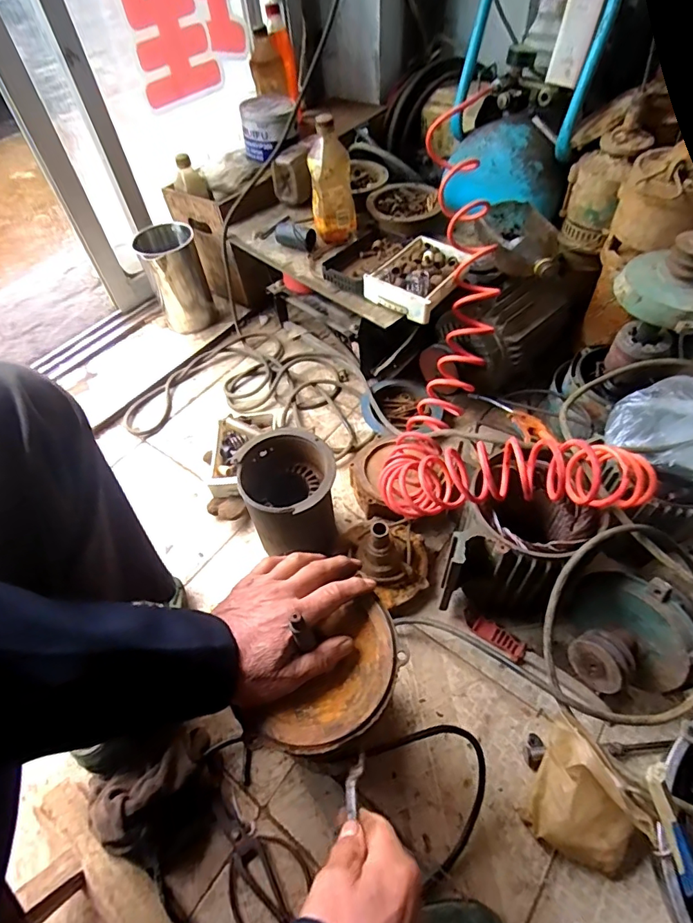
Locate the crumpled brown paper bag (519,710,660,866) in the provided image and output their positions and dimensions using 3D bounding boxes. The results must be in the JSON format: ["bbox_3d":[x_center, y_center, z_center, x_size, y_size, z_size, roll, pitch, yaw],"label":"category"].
[{"bbox_3d":[0.256,0.387,0.543,0.084,0.150,0.140,-32,58,-17],"label":"crumpled brown paper bag"}]

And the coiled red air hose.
[{"bbox_3d":[0.255,-0.199,0.823,0.348,0.294,0.669,3,54,7],"label":"coiled red air hose"}]

